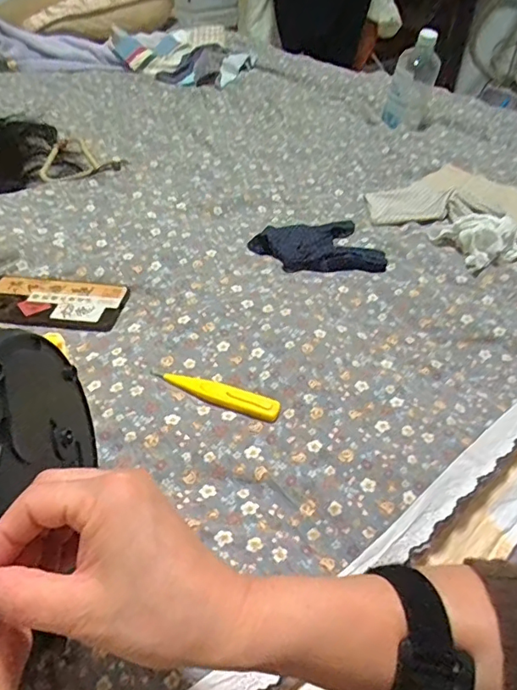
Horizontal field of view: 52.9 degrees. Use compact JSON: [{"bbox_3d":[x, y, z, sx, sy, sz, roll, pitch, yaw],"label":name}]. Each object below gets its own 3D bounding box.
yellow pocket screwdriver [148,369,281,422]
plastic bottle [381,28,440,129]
[{"bbox_3d":[-0.040,0.042,0.476,0.123,0.008,0.020,17,44,14],"label":"yellow pocket screwdriver"},{"bbox_3d":[0.271,-0.463,0.914,0.077,0.152,0.090,12,43,9],"label":"plastic bottle"}]

